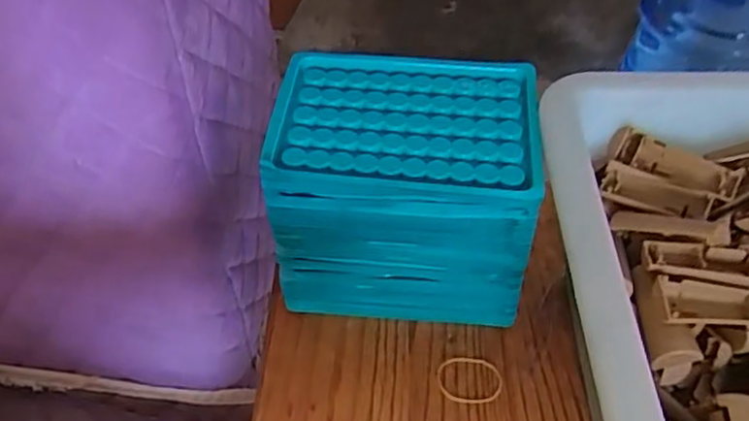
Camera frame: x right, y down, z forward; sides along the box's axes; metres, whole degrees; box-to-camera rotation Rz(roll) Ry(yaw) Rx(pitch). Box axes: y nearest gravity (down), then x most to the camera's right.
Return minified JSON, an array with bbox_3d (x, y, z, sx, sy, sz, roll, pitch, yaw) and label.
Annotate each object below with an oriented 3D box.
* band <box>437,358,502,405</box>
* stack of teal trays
[{"bbox_3d":[0.051,0.091,0.364,0.035,0.004,0.026,1,46,4],"label":"band"},{"bbox_3d":[0.018,-0.006,0.373,0.126,0.126,0.088,4,47,7],"label":"stack of teal trays"}]

